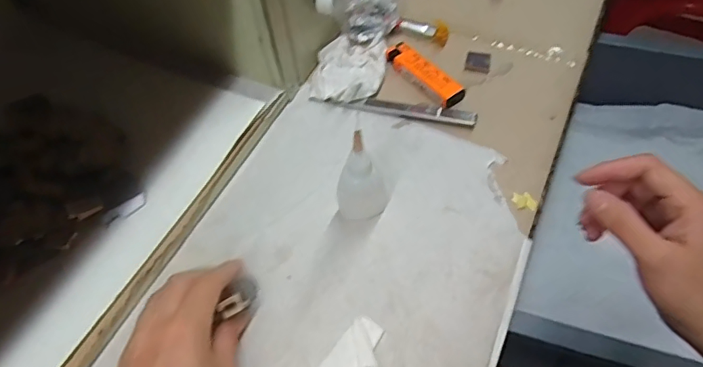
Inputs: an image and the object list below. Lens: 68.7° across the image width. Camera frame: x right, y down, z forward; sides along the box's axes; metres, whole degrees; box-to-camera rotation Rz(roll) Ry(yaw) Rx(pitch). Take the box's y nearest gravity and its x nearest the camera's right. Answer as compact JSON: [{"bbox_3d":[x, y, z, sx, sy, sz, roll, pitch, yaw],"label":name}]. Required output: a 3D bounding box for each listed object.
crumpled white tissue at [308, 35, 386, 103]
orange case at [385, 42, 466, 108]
[{"bbox_3d":[-0.002,-0.103,0.451,0.060,0.015,0.075,7,56,9],"label":"crumpled white tissue"},{"bbox_3d":[0.062,-0.096,0.445,0.025,0.009,0.081,-34,60,-18],"label":"orange case"}]

